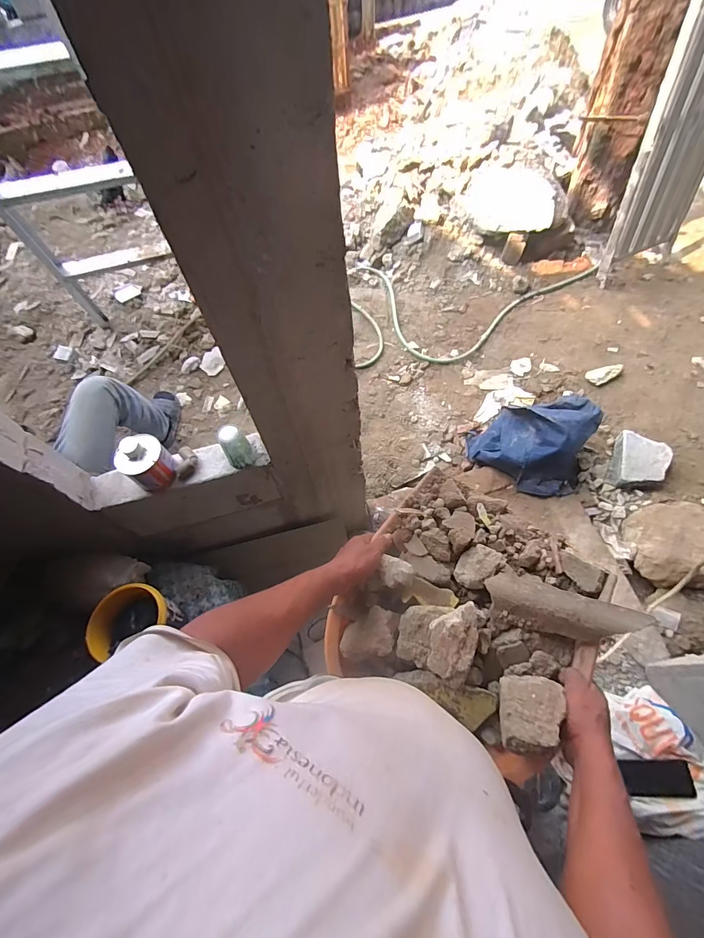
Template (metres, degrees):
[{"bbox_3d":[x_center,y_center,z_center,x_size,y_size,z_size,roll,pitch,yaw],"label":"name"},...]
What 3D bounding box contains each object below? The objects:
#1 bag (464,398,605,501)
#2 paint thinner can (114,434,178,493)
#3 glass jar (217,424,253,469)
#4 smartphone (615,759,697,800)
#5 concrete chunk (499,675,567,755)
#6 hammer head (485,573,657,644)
[{"bbox_3d":[0.734,-0.142,1.561,0.429,0.263,0.406,34,70,18],"label":"bag"},{"bbox_3d":[-0.458,-0.012,0.889,0.092,0.105,0.094,-2,64,3],"label":"paint thinner can"},{"bbox_3d":[-0.264,-0.052,0.894,0.057,0.100,0.053,-2,64,3],"label":"glass jar"},{"bbox_3d":[0.770,0.776,0.988,0.163,0.014,0.081,0,71,-1],"label":"smartphone"},{"bbox_3d":[0.237,0.329,0.526,0.074,0.046,0.089,-1,41,22],"label":"concrete chunk"},{"bbox_3d":[0.308,0.204,0.570,0.213,0.034,0.070,12,65,10],"label":"hammer head"}]

